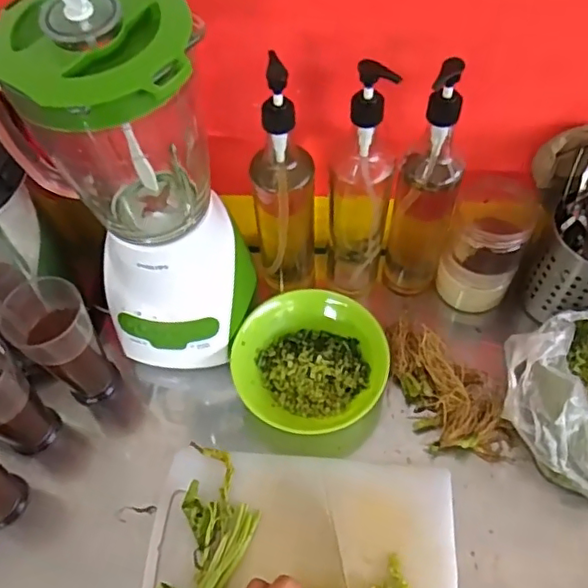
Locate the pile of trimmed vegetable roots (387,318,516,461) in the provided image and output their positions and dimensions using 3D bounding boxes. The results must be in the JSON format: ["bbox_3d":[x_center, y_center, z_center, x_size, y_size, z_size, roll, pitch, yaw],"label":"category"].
[{"bbox_3d":[0.174,0.101,0.674,0.099,0.044,0.182,-19,59,-10],"label":"pile of trimmed vegetable roots"}]

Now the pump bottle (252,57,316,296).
[{"bbox_3d":[-0.010,-0.106,0.646,0.062,0.315,0.059,19,60,14],"label":"pump bottle"}]

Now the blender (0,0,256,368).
[{"bbox_3d":[-0.138,-0.081,0.566,0.169,0.374,0.160,-29,61,-16],"label":"blender"}]

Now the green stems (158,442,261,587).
[{"bbox_3d":[-0.087,0.256,0.598,0.081,0.020,0.202,8,58,7],"label":"green stems"}]

